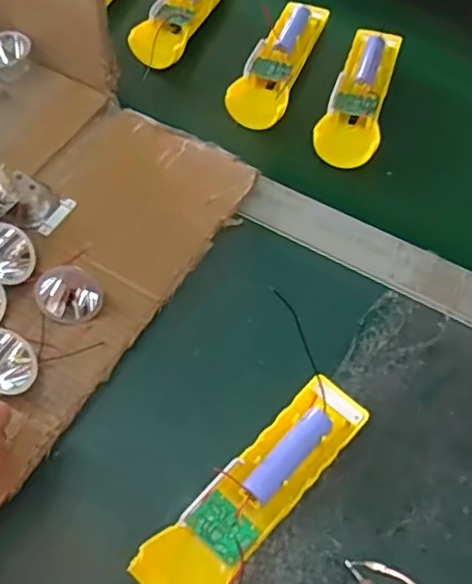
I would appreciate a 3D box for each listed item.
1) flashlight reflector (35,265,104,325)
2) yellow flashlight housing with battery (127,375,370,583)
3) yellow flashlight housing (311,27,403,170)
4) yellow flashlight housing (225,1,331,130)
[{"bbox_3d":[-0.117,0.002,0.418,0.043,0.017,0.043,17,54,-24],"label":"flashlight reflector"},{"bbox_3d":[0.014,0.118,0.358,0.046,0.028,0.161,38,68,21],"label":"yellow flashlight housing with battery"},{"bbox_3d":[0.111,-0.173,0.524,0.050,0.018,0.154,18,62,11],"label":"yellow flashlight housing"},{"bbox_3d":[0.041,-0.211,0.548,0.048,0.021,0.161,18,62,12],"label":"yellow flashlight housing"}]

